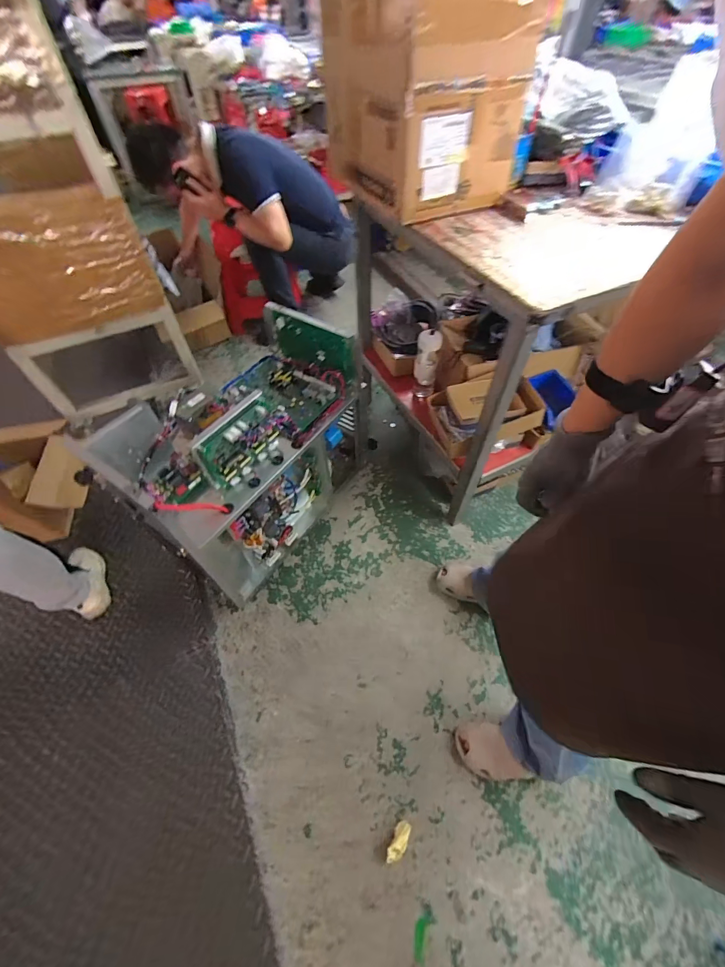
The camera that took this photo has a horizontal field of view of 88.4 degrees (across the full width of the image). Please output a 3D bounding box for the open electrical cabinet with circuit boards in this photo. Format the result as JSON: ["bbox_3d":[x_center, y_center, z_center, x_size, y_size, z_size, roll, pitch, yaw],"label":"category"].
[{"bbox_3d":[-0.278,-0.077,1.041,0.287,0.524,0.607,28,59,20],"label":"open electrical cabinet with circuit boards"}]

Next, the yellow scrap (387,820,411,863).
[{"bbox_3d":[0.076,0.749,0.779,0.031,0.023,0.071,24,59,17],"label":"yellow scrap"}]

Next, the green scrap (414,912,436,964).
[{"bbox_3d":[0.115,0.865,0.713,0.030,0.006,0.069,23,42,16],"label":"green scrap"}]

